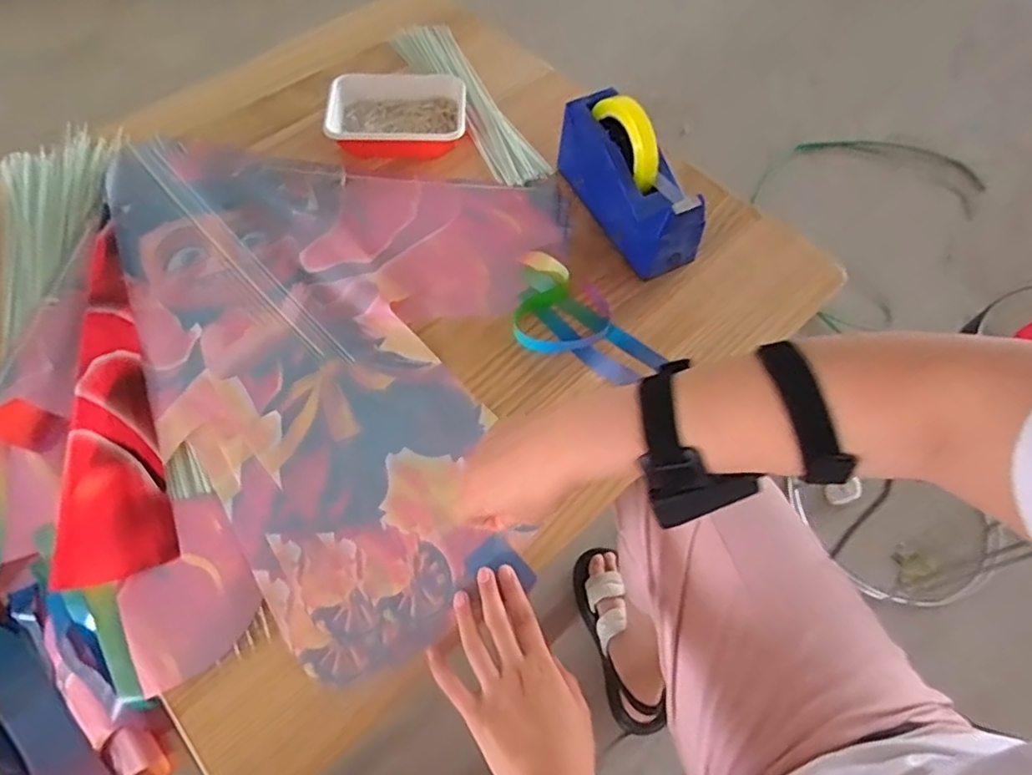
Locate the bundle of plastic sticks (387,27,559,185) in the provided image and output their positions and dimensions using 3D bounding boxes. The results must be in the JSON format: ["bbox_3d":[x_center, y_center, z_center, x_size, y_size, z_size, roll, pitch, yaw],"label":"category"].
[{"bbox_3d":[-0.067,-0.385,0.813,0.080,0.014,0.338,-24,65,-13],"label":"bundle of plastic sticks"}]

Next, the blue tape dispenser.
[{"bbox_3d":[0.125,-0.229,0.674,0.069,0.119,0.204,-27,66,-14],"label":"blue tape dispenser"}]

